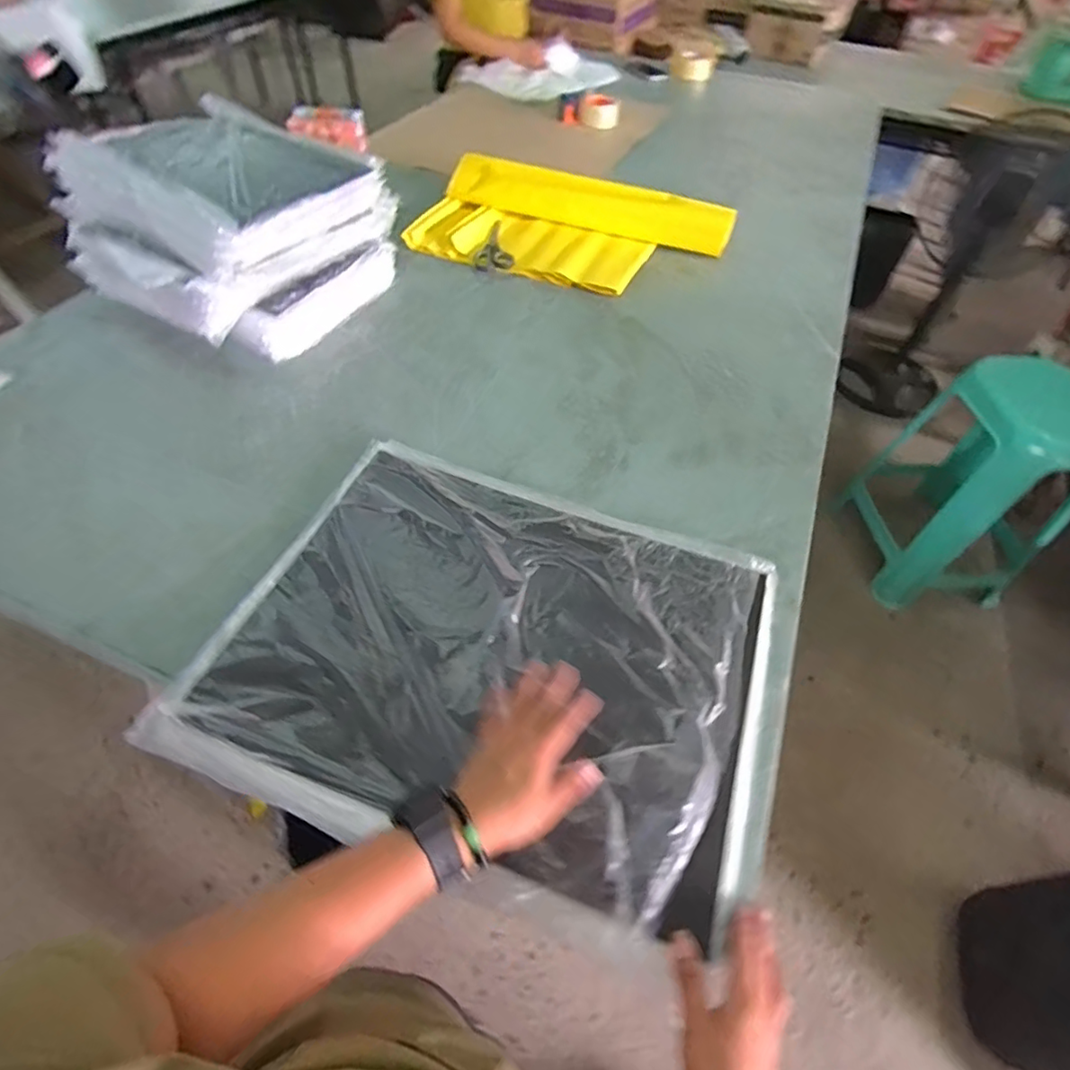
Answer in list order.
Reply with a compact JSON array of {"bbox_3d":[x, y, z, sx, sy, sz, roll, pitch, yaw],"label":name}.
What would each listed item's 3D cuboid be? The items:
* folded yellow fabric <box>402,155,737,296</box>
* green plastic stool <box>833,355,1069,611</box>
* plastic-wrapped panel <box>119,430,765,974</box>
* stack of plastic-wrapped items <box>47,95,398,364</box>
[{"bbox_3d":[0.074,-0.617,1.111,0.583,0.074,0.308,15,55,10],"label":"folded yellow fabric"},{"bbox_3d":[1.189,-0.126,1.538,0.410,0.592,0.443,-5,53,-6],"label":"green plastic stool"},{"bbox_3d":[-0.034,0.104,0.574,0.531,0.042,0.407,16,55,11],"label":"plastic-wrapped panel"},{"bbox_3d":[-0.491,-0.495,0.905,0.375,0.215,0.388,31,59,20],"label":"stack of plastic-wrapped items"}]

